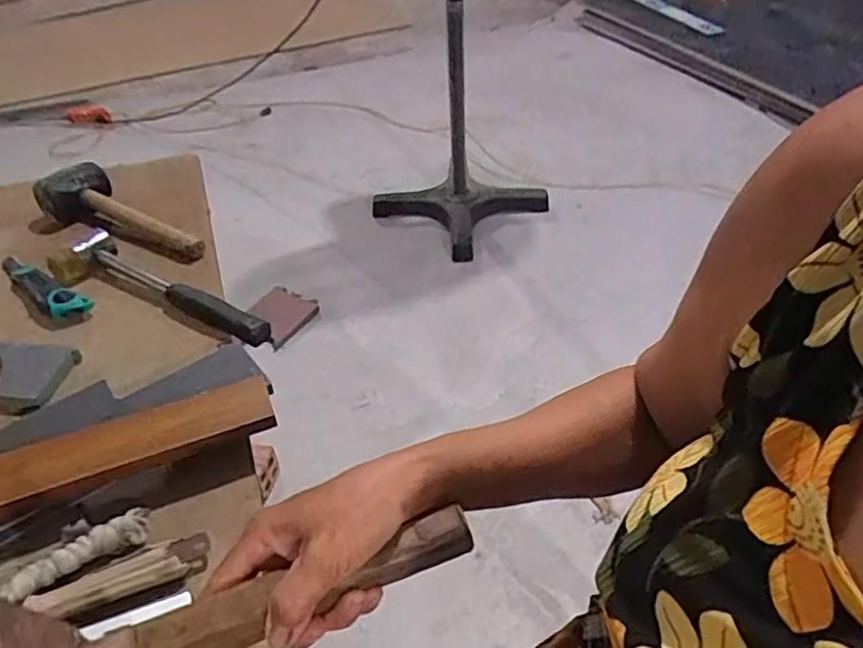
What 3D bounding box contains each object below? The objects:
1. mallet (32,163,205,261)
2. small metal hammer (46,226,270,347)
[{"bbox_3d":[-0.400,-0.134,0.808,0.228,0.063,0.093,26,50,28],"label":"mallet"},{"bbox_3d":[-0.307,-0.029,0.711,0.288,0.033,0.074,23,49,26],"label":"small metal hammer"}]

